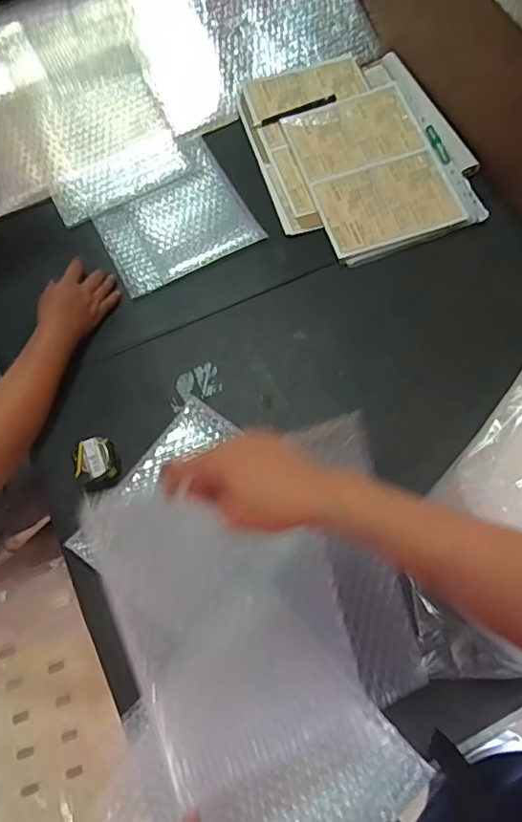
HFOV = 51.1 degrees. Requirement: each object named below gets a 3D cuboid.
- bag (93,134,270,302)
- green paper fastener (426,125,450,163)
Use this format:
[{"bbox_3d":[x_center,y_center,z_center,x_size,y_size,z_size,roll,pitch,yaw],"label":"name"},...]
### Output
[{"bbox_3d":[-0.146,-0.316,0.876,0.225,0.018,0.231,-26,69,-8],"label":"bag"},{"bbox_3d":[0.286,-0.432,0.885,0.016,0.009,0.076,-15,68,-3],"label":"green paper fastener"}]

